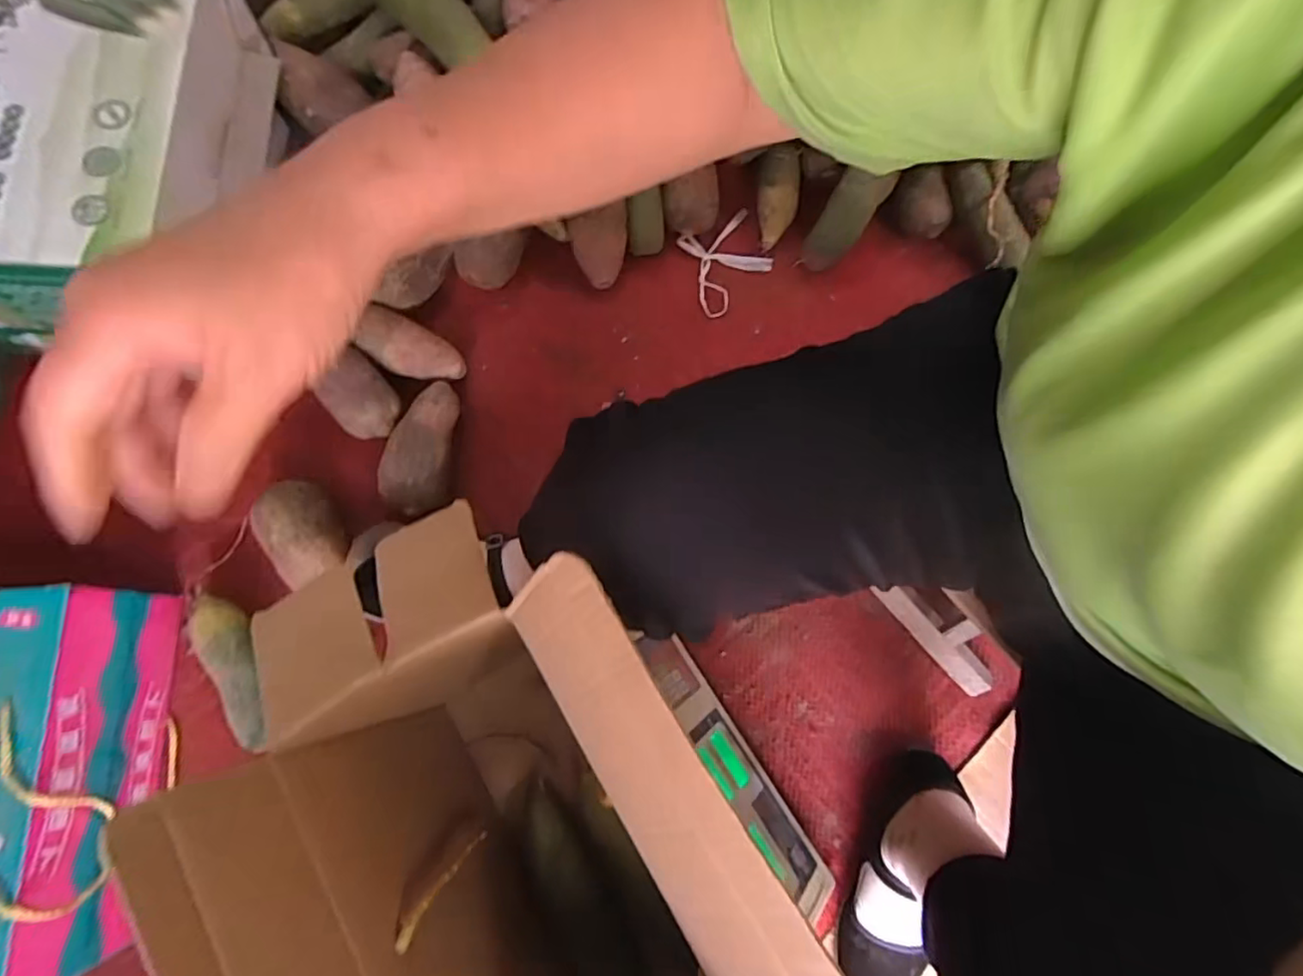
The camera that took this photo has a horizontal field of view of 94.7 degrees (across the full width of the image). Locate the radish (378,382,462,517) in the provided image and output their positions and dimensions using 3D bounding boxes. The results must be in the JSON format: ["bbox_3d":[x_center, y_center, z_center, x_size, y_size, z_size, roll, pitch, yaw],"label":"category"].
[{"bbox_3d":[-0.263,-0.046,0.684,0.072,0.057,0.154,2,77,-1],"label":"radish"}]

